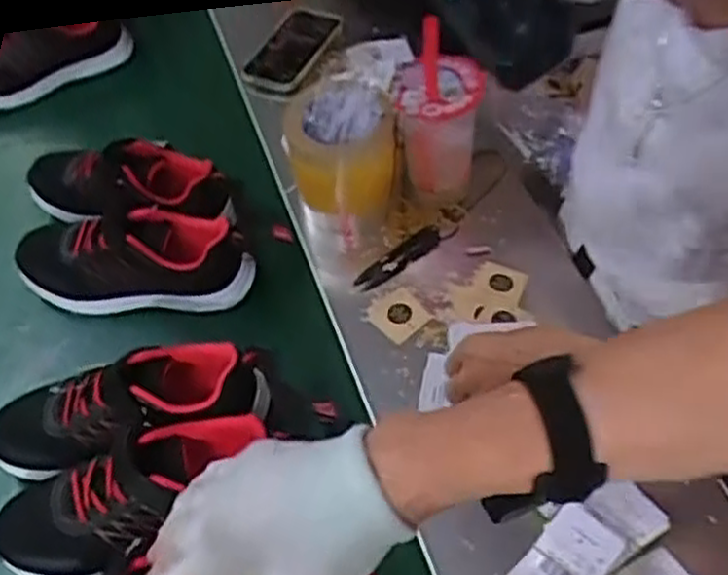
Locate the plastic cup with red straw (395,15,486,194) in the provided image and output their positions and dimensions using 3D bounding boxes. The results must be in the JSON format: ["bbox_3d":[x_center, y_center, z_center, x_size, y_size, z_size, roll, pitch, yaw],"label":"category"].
[{"bbox_3d":[0.071,-0.180,0.770,0.083,0.196,0.094,-3,54,3],"label":"plastic cup with red straw"}]

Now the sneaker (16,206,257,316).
[{"bbox_3d":[-0.235,-0.030,0.765,0.231,0.081,0.093,7,55,10],"label":"sneaker"}]

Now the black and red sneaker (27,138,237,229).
[{"bbox_3d":[-0.248,-0.102,0.792,0.234,0.078,0.076,9,56,11],"label":"black and red sneaker"}]

